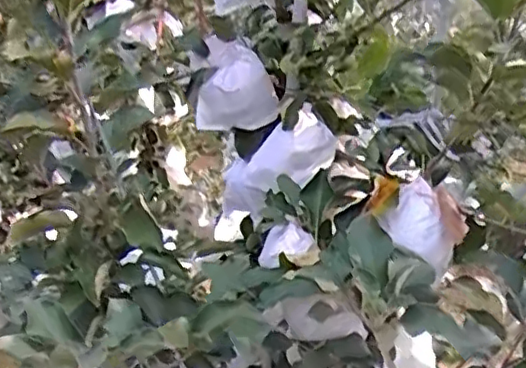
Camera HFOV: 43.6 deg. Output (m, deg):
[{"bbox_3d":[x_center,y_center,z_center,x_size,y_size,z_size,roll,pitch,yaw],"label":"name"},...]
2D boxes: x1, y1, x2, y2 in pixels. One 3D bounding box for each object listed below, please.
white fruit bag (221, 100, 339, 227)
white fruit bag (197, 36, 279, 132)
[{"bbox_3d":[0.013,-0.016,1.013,0.228,0.114,0.069,-37,-10,31],"label":"white fruit bag"},{"bbox_3d":[-0.041,-0.150,1.029,0.128,0.130,0.070,4,14,-4],"label":"white fruit bag"}]

